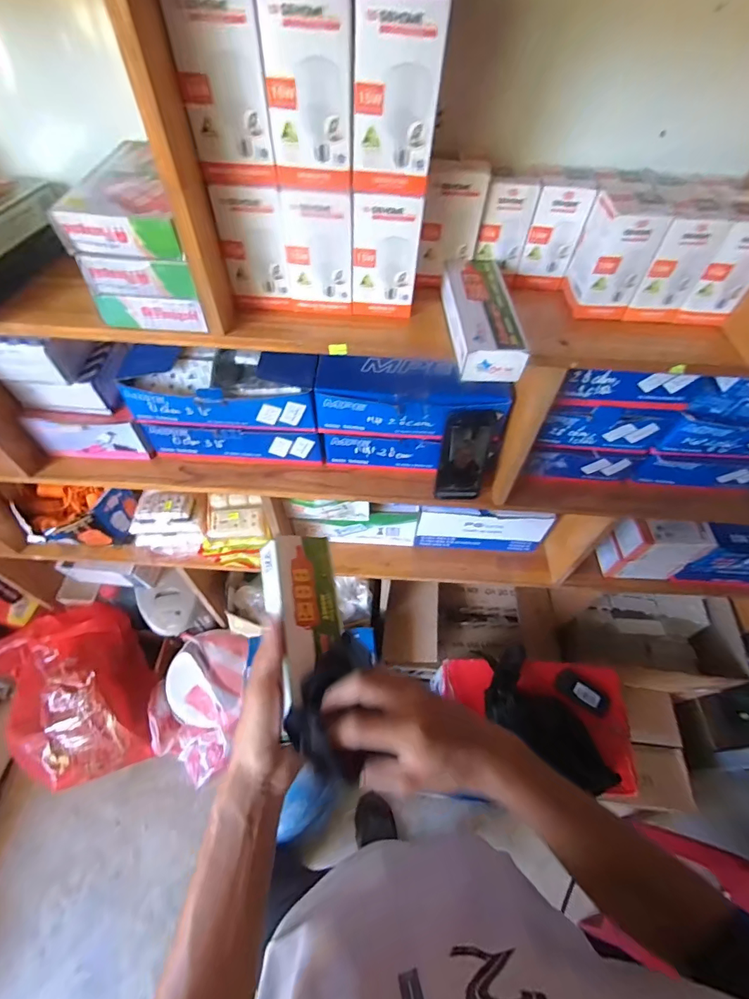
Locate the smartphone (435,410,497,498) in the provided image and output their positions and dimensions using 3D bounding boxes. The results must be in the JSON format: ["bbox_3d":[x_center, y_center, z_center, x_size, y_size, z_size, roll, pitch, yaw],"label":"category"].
[{"bbox_3d":[0.141,-0.066,0.667,0.078,0.157,0.007,0,37,-6],"label":"smartphone"}]

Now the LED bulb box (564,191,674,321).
[{"bbox_3d":[0.273,-0.280,0.495,0.064,0.115,0.062,3,56,-1],"label":"LED bulb box"}]

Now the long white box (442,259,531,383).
[{"bbox_3d":[0.118,-0.208,0.483,0.069,0.034,0.181,-1,56,-4],"label":"long white box"}]

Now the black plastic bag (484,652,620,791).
[{"bbox_3d":[0.339,0.446,0.852,0.131,0.044,0.279,-33,63,-23],"label":"black plastic bag"}]

